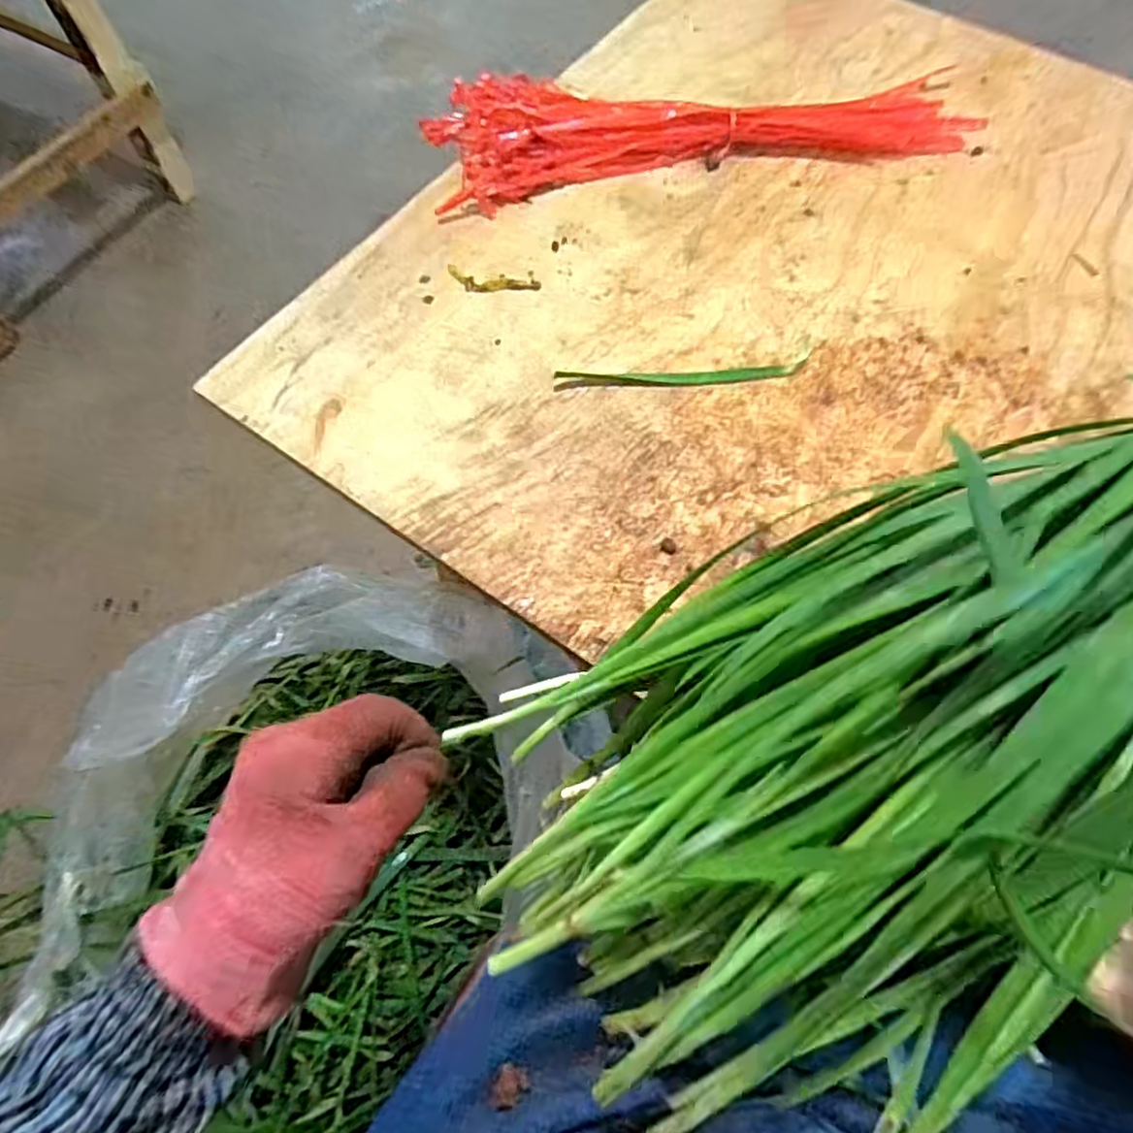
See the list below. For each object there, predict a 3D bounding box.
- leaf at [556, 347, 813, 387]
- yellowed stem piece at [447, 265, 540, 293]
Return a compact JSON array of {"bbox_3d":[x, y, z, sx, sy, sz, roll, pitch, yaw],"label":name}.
[{"bbox_3d":[0.069,-0.112,0.379,0.148,0.007,0.015,-6,66,-3],"label":"leaf"},{"bbox_3d":[-0.046,-0.176,0.406,0.058,0.004,0.016,12,66,5],"label":"yellowed stem piece"}]

